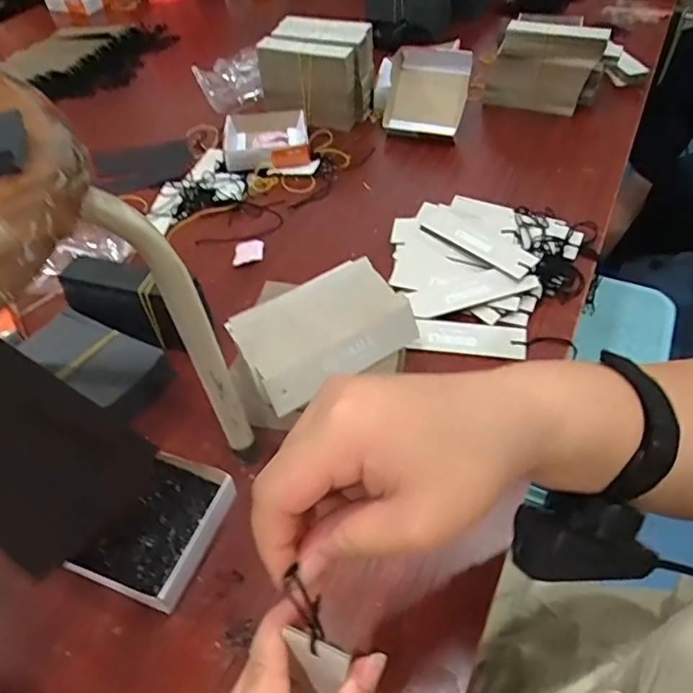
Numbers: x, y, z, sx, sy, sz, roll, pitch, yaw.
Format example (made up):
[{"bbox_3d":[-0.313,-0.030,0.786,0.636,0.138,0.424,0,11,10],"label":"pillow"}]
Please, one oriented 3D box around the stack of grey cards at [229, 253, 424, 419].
[{"bbox_3d":[-0.019,-0.015,0.438,0.131,0.025,0.091,-31,54,-22],"label":"stack of grey cards"}]

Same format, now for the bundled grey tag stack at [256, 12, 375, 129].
[{"bbox_3d":[-0.041,-0.390,0.812,0.138,0.112,0.100,23,54,21],"label":"bundled grey tag stack"}]

